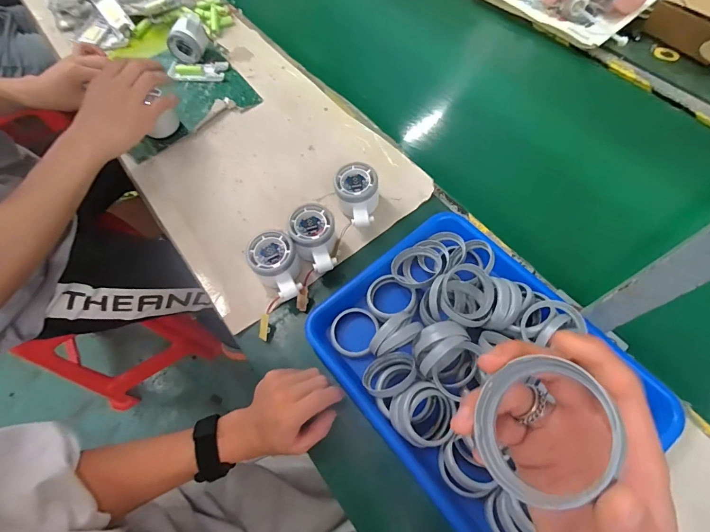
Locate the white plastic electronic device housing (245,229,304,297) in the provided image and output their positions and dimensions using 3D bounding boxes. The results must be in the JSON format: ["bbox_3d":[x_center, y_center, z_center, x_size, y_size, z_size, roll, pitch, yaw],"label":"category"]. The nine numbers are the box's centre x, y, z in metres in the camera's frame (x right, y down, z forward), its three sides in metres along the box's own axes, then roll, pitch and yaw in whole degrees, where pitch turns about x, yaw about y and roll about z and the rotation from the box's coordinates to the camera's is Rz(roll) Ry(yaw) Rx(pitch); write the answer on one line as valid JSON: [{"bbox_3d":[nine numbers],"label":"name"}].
[{"bbox_3d":[-0.093,0.002,0.446,0.056,0.051,0.080,-28,66,-9],"label":"white plastic electronic device housing"}]

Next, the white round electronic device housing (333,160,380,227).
[{"bbox_3d":[0.002,-0.091,0.479,0.056,0.041,0.081,0,64,4],"label":"white round electronic device housing"}]

